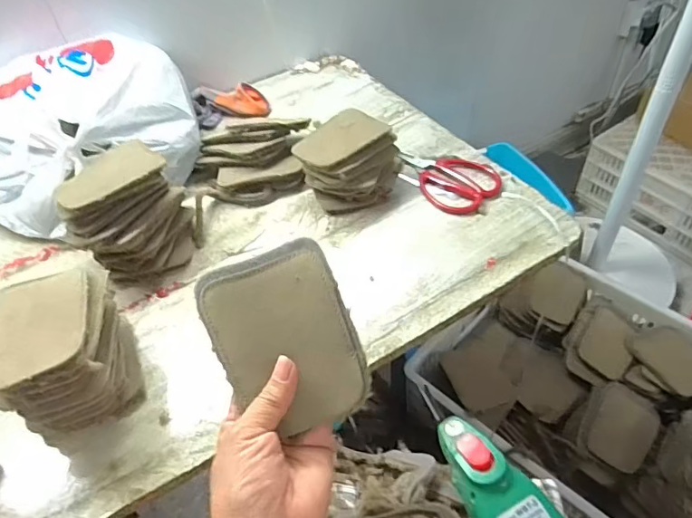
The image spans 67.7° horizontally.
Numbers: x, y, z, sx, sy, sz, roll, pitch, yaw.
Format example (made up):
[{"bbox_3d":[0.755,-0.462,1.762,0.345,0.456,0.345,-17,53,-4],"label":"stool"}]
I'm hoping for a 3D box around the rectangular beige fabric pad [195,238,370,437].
[{"bbox_3d":[-0.042,0.052,0.348,0.091,0.007,0.122,-22,74,-5],"label":"rectangular beige fabric pad"}]

